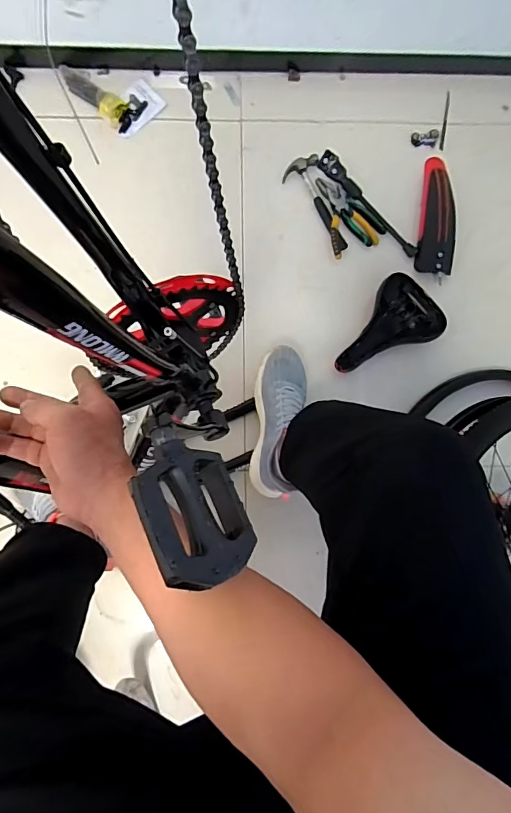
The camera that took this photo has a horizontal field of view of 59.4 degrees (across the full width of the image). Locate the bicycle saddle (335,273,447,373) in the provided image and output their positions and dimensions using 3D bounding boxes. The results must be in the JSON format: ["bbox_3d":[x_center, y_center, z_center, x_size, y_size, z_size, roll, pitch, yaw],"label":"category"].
[{"bbox_3d":[0.268,-0.166,0.912,0.246,0.074,0.155,-35,85,-7],"label":"bicycle saddle"}]

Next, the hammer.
[{"bbox_3d":[0.130,-0.430,0.970,0.081,0.018,0.235,-17,83,-5],"label":"hammer"}]

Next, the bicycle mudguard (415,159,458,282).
[{"bbox_3d":[0.388,-0.416,0.961,0.075,0.058,0.294,1,82,-2],"label":"bicycle mudguard"}]

